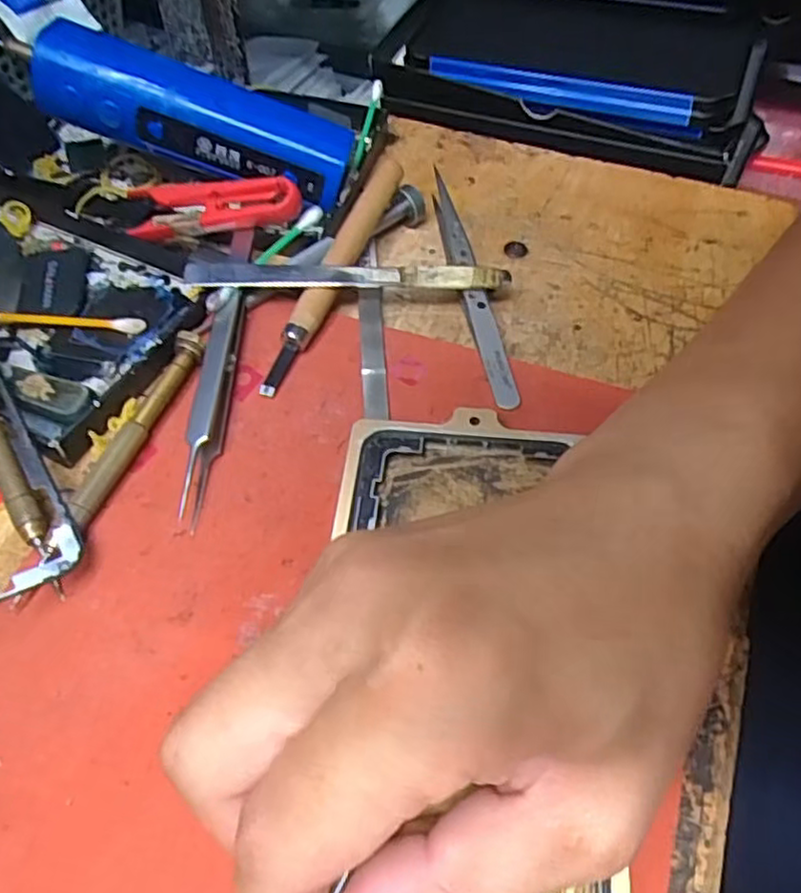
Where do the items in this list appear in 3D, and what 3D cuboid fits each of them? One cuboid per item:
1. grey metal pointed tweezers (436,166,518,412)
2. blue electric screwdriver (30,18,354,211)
[{"bbox_3d":[0.027,-0.073,0.290,0.011,0.018,0.136,-9,56,-8],"label":"grey metal pointed tweezers"},{"bbox_3d":[-0.086,-0.139,0.296,0.127,0.028,0.028,16,54,-11],"label":"blue electric screwdriver"}]

